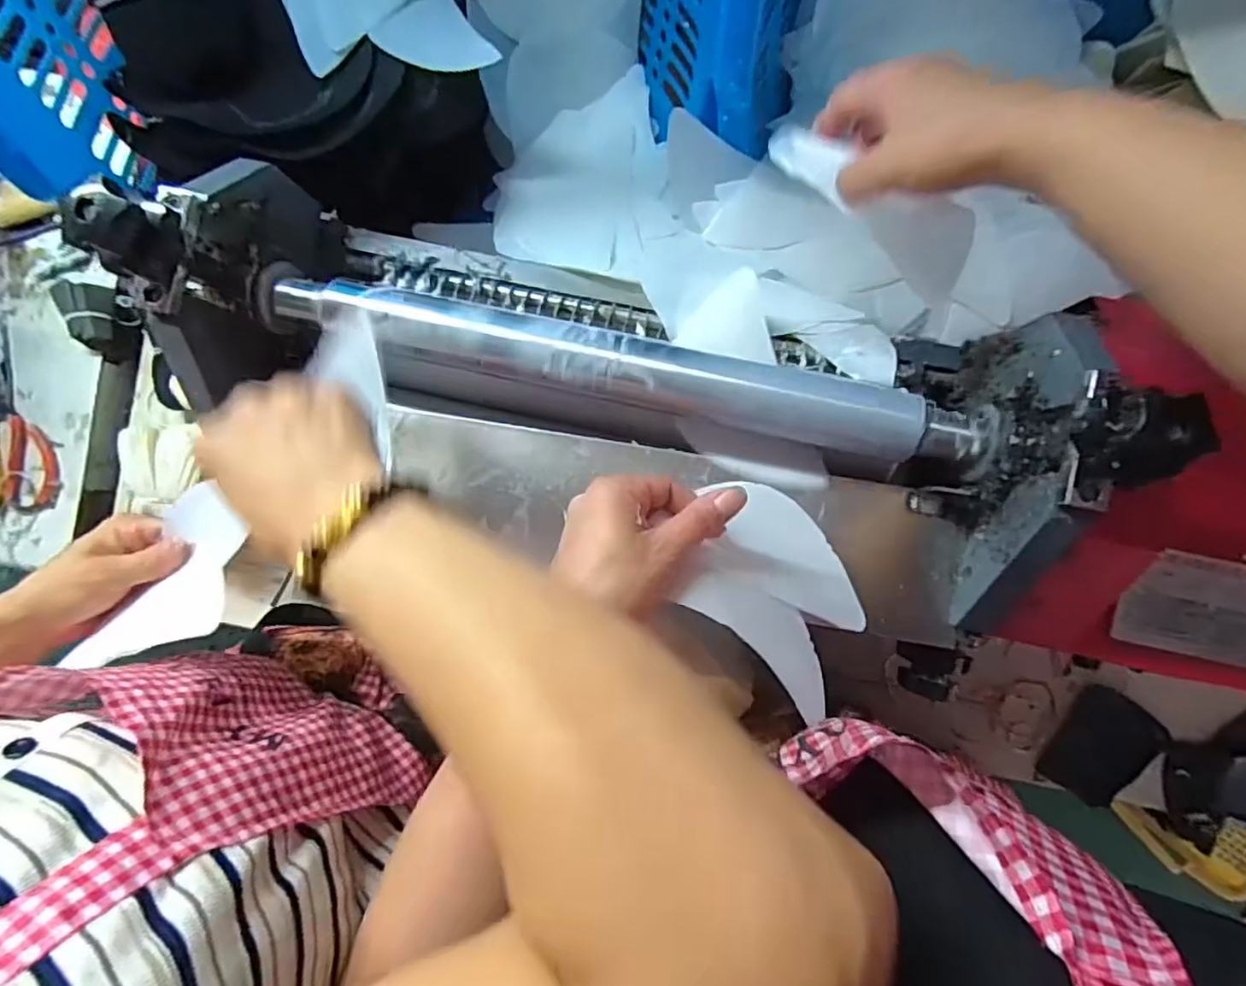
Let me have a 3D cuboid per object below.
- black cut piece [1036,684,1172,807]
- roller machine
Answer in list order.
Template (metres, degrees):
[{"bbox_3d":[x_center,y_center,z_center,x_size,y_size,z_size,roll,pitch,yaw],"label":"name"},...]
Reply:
[{"bbox_3d":[0.443,0.236,0.571,0.081,0.008,0.100,33,90,2],"label":"black cut piece"},{"bbox_3d":[-0.010,-0.065,0.378,0.521,0.184,0.186,13,90,2],"label":"roller machine"}]

